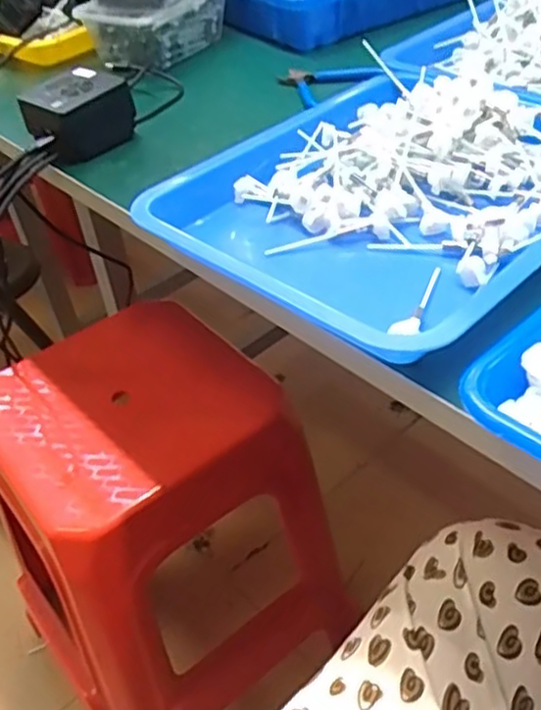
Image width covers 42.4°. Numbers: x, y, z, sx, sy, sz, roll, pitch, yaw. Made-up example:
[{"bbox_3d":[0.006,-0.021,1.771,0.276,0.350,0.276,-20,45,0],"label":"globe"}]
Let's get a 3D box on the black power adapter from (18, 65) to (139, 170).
[{"bbox_3d":[-0.183,-0.227,0.658,0.072,0.053,0.091,29,53,33],"label":"black power adapter"}]

